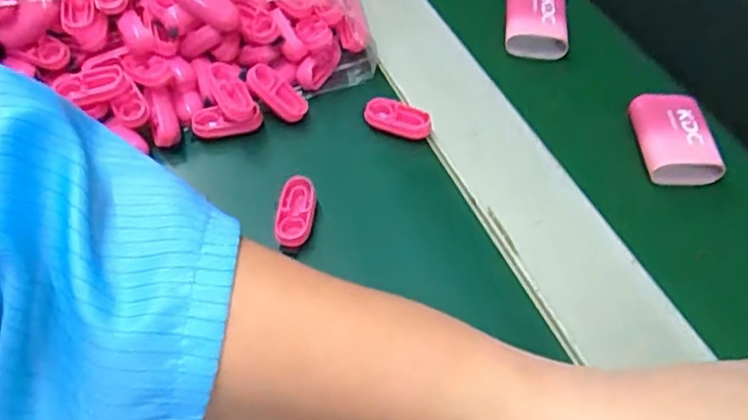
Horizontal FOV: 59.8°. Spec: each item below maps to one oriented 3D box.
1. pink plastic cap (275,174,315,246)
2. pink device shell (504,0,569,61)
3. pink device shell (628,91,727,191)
[{"bbox_3d":[-0.035,0.001,0.290,0.014,0.008,0.033,7,66,5],"label":"pink plastic cap"},{"bbox_3d":[0.096,-0.112,0.386,0.036,0.019,0.049,6,53,4],"label":"pink device shell"},{"bbox_3d":[0.149,-0.036,0.324,0.034,0.017,0.048,-1,53,-1],"label":"pink device shell"}]

